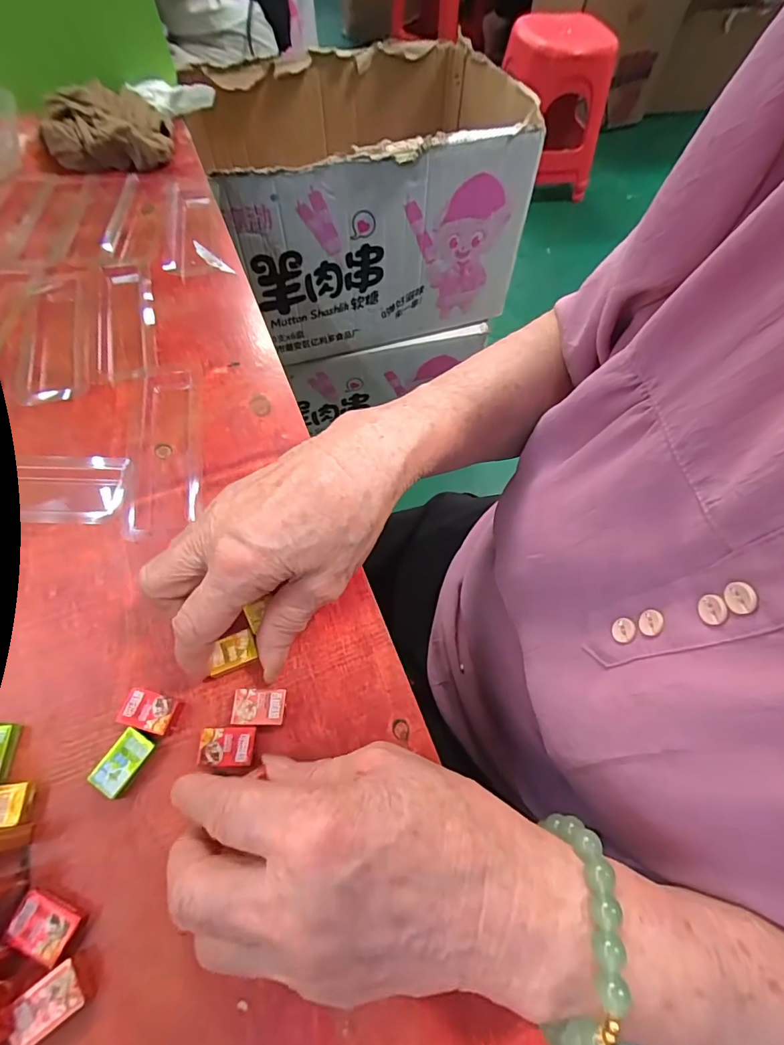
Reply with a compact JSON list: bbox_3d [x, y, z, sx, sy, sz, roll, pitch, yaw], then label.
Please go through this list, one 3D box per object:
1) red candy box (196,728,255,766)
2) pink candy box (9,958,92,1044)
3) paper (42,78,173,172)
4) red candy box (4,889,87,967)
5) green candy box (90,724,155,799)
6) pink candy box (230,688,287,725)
[{"bbox_3d":[-0.078,0.107,0.214,0.025,0.009,0.017,0,62,-3],"label":"red candy box"},{"bbox_3d":[-0.130,0.183,0.172,0.024,0.011,0.017,-34,69,-19],"label":"pink candy box"},{"bbox_3d":[-0.286,-0.397,0.449,0.118,0.042,0.098,-13,63,-10],"label":"paper"},{"bbox_3d":[-0.140,0.163,0.183,0.026,0.008,0.017,20,62,7],"label":"red candy box"},{"bbox_3d":[-0.124,0.111,0.210,0.018,0.009,0.025,26,63,10],"label":"green candy box"},{"bbox_3d":[-0.065,0.091,0.222,0.025,0.008,0.016,1,62,-3],"label":"pink candy box"}]

